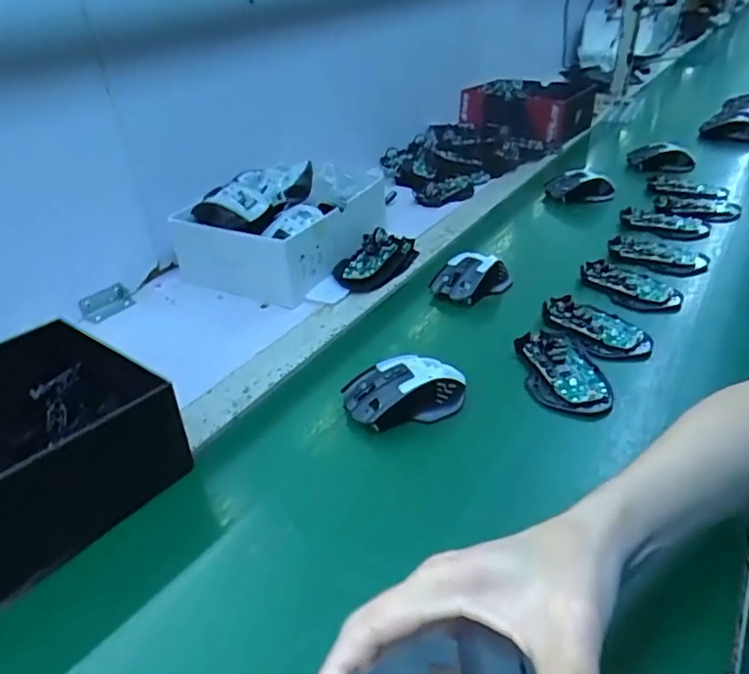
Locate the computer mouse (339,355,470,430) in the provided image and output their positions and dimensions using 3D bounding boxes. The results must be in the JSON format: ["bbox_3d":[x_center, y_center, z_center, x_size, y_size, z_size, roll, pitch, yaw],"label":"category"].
[{"bbox_3d":[0.030,0.049,0.514,0.109,0.039,0.059,-10,34,-9],"label":"computer mouse"}]

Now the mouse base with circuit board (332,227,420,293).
[{"bbox_3d":[0.006,-0.107,0.754,0.076,0.040,0.155,16,39,27],"label":"mouse base with circuit board"}]

